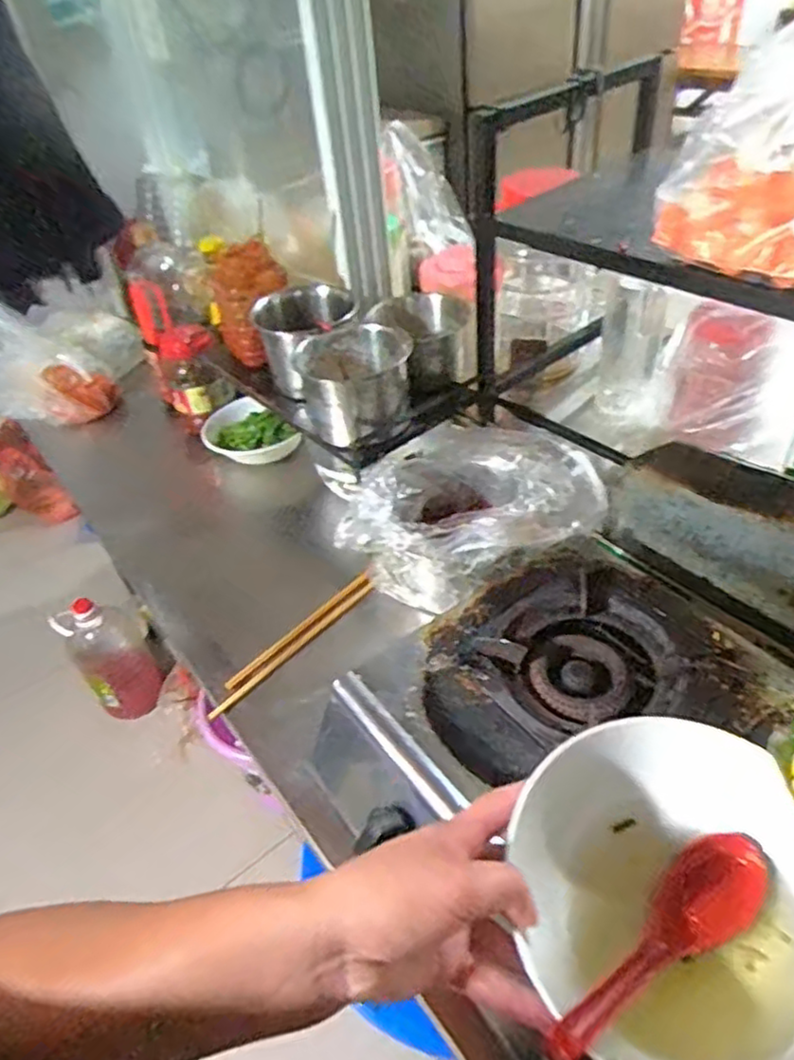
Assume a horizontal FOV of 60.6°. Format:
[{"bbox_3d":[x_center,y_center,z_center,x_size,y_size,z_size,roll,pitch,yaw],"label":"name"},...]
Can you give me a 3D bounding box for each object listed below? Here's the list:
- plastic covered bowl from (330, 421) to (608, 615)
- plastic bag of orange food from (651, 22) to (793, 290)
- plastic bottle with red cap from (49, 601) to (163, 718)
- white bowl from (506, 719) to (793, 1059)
[{"bbox_3d":[0.096,-0.013,0.792,0.269,0.110,0.227,5,44,13],"label":"plastic covered bowl"},{"bbox_3d":[0.348,-0.340,0.617,0.173,0.150,0.183,20,49,27],"label":"plastic bag of orange food"},{"bbox_3d":[-0.661,0.304,1.599,0.149,0.338,0.137,-35,49,-27],"label":"plastic bottle with red cap"},{"bbox_3d":[0.157,0.188,0.346,0.182,0.073,0.163,-15,43,-8],"label":"white bowl"}]

